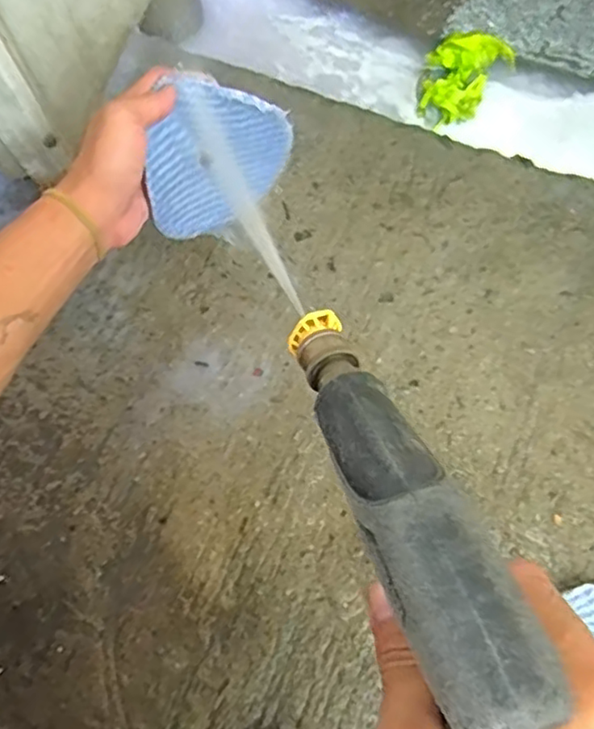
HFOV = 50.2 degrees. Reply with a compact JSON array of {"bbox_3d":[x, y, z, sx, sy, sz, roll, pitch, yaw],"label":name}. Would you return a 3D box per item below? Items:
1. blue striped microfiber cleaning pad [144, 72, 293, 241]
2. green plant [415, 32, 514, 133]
[{"bbox_3d":[-0.067,-0.166,0.508,0.123,0.130,0.051,-28,74,-7],"label":"blue striped microfiber cleaning pad"},{"bbox_3d":[0.196,-0.348,0.759,0.081,0.030,0.135,38,80,5],"label":"green plant"}]

